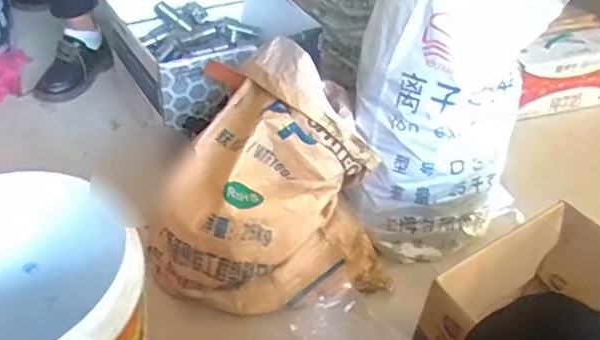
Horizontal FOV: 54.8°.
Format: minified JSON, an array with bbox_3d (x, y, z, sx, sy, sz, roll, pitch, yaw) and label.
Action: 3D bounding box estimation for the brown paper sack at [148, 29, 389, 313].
[{"bbox_3d":[-0.074,0.006,1.003,0.394,0.322,0.330,-7,42,-13],"label":"brown paper sack"}]

